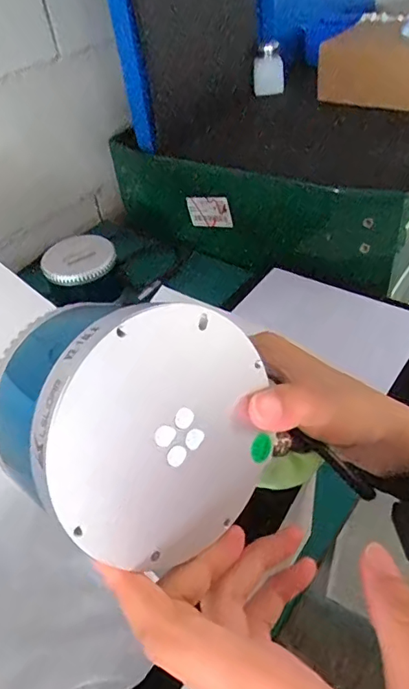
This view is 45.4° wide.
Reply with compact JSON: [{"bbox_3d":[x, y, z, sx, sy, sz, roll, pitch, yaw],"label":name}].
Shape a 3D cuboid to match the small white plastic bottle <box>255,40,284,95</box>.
[{"bbox_3d":[0.117,-0.498,0.886,0.054,0.083,0.033,-2,44,6],"label":"small white plastic bottle"}]

